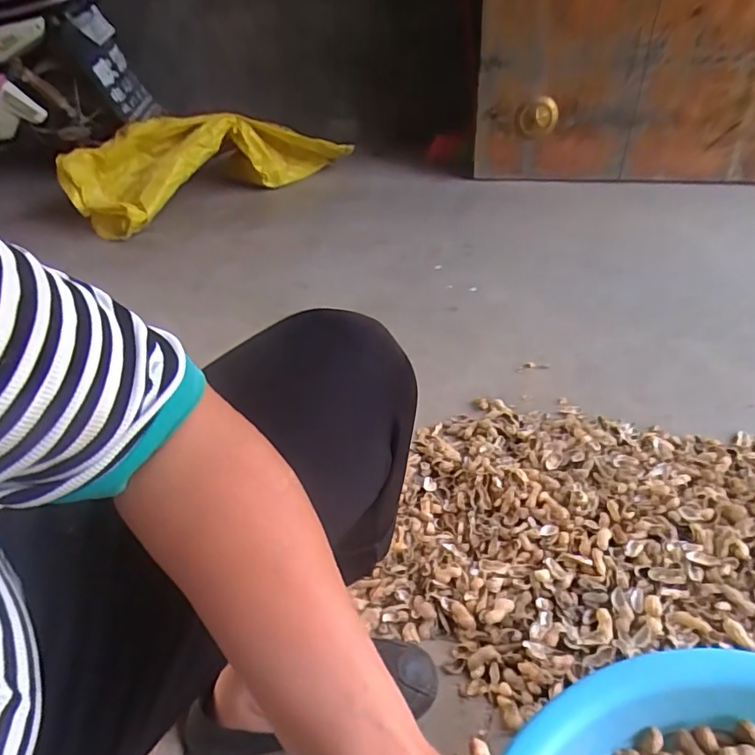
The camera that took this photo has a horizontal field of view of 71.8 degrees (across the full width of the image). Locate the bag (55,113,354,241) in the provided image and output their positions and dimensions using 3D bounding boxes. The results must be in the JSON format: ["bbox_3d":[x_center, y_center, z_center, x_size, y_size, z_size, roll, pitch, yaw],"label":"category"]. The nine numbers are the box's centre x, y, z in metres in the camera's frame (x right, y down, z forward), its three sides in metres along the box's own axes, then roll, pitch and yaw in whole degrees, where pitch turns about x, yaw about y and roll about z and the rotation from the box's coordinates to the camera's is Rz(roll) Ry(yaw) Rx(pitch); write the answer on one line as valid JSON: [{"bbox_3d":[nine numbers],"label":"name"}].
[{"bbox_3d":[-0.537,-0.673,1.635,0.853,0.247,0.300,-18,42,-14],"label":"bag"}]

